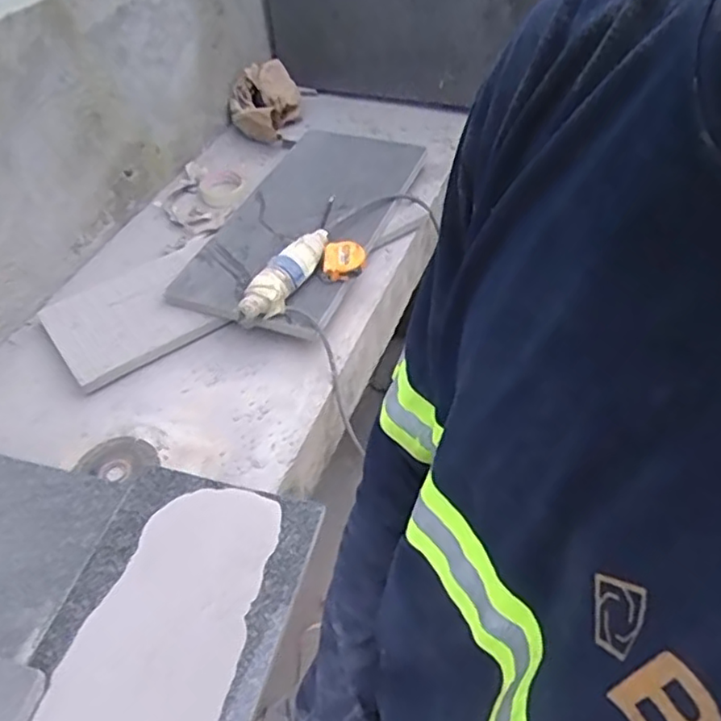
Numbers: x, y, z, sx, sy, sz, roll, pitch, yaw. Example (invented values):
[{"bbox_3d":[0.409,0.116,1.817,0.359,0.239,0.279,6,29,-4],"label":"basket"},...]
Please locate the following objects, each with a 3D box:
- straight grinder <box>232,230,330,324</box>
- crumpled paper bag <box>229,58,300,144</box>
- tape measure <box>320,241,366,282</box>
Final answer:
[{"bbox_3d":[-0.098,-0.117,0.862,0.043,0.054,0.205,19,51,20],"label":"straight grinder"},{"bbox_3d":[-0.192,-0.513,1.252,0.139,0.090,0.165,-8,47,-4],"label":"crumpled paper bag"},{"bbox_3d":[-0.025,-0.140,0.890,0.059,0.030,0.057,-1,47,3],"label":"tape measure"}]

